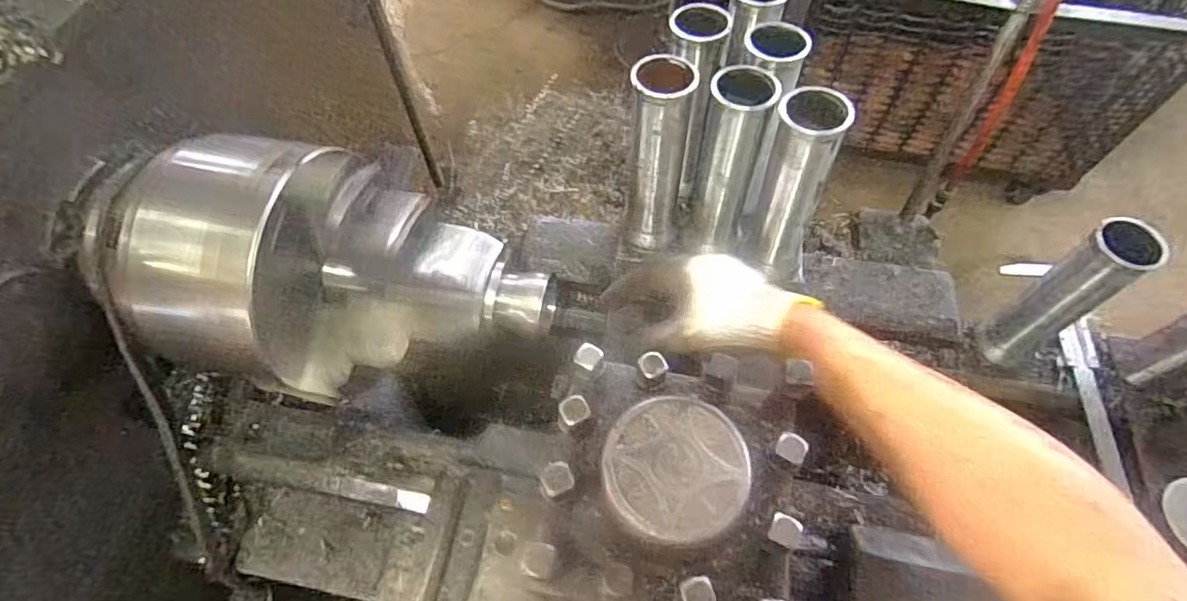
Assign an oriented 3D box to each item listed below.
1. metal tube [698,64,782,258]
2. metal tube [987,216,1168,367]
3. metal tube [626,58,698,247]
[{"bbox_3d":[0.115,-0.110,0.519,0.049,0.185,0.046,8,61,6],"label":"metal tube"},{"bbox_3d":[0.445,-0.003,0.562,0.058,0.183,0.050,-23,62,-11],"label":"metal tube"},{"bbox_3d":[0.056,-0.124,0.539,0.051,0.187,0.058,8,61,6],"label":"metal tube"}]

